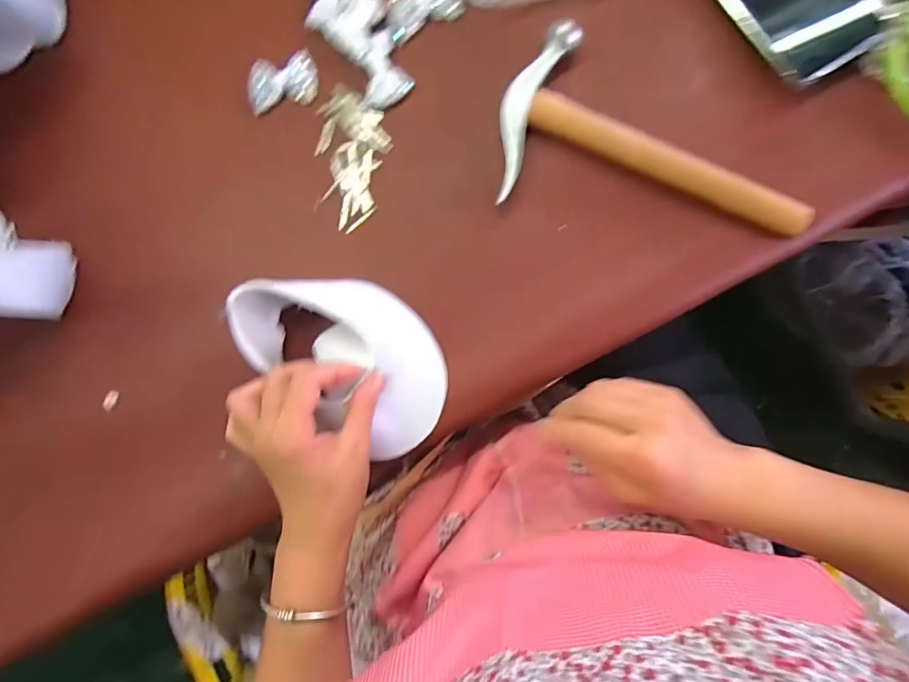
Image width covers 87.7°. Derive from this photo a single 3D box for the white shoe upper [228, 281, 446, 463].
[{"bbox_3d":[-0.085,0.011,0.372,0.174,0.059,0.113,45,96,2],"label":"white shoe upper"}]

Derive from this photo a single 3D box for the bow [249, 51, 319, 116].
[{"bbox_3d":[-0.147,-0.223,0.403,0.059,0.011,0.042,-11,89,7],"label":"bow"}]

